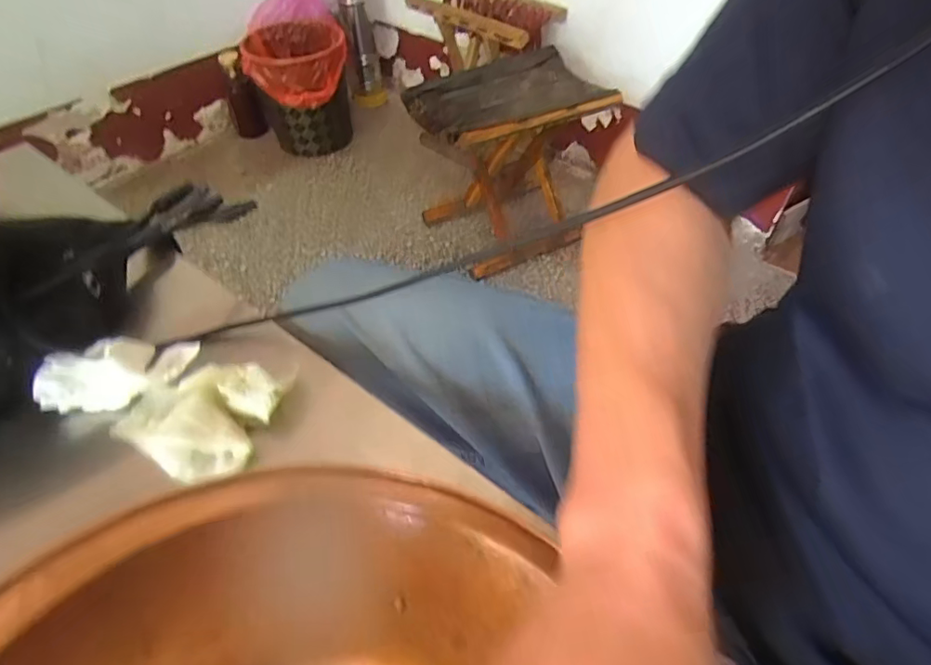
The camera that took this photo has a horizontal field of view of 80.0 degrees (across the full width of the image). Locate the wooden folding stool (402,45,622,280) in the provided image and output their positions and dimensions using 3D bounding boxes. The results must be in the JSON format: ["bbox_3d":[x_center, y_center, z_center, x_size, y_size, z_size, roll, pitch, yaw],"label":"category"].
[{"bbox_3d":[0.076,-0.334,1.096,0.326,0.300,0.257,-25,52,-20],"label":"wooden folding stool"}]

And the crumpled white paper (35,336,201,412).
[{"bbox_3d":[-0.228,0.023,0.365,0.092,0.026,0.042,-23,51,-19],"label":"crumpled white paper"}]

